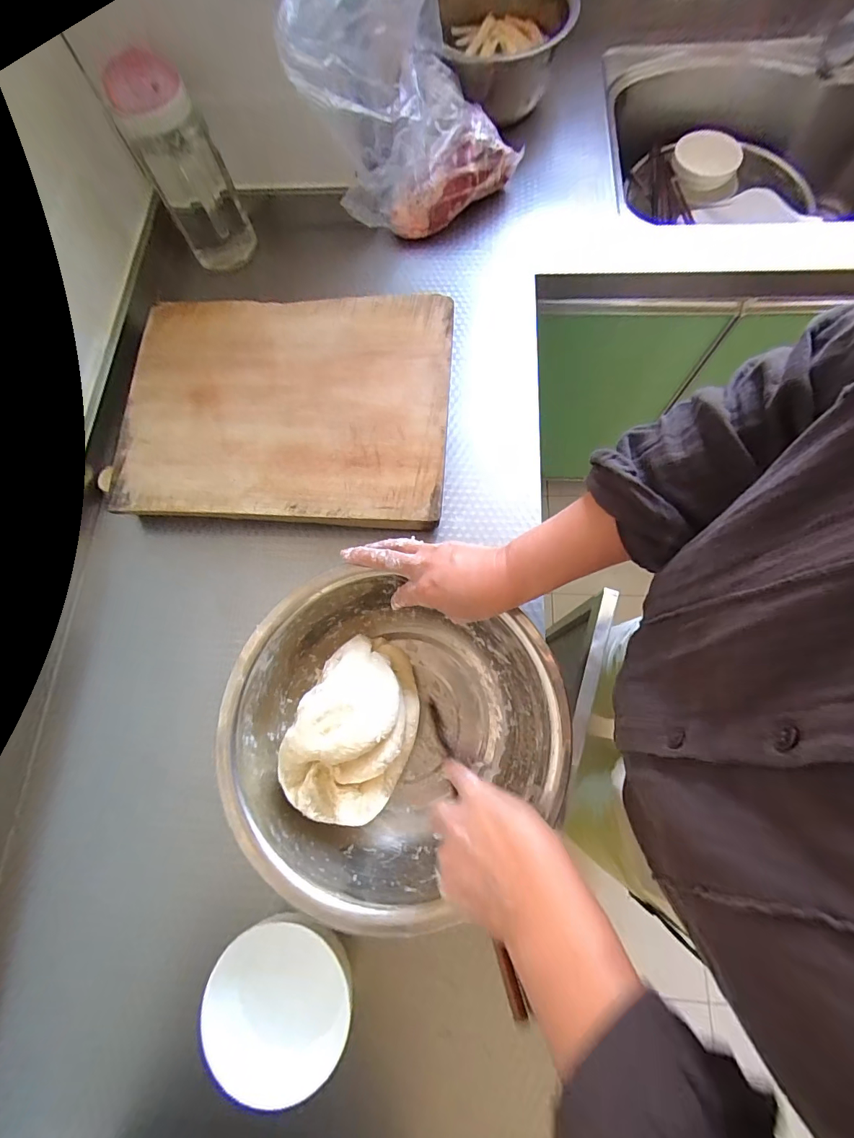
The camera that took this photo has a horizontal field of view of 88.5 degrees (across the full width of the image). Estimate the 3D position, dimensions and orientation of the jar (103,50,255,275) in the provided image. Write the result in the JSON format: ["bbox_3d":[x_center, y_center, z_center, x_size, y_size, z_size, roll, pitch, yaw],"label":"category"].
[{"bbox_3d":[-0.287,-0.473,0.545,0.088,0.186,0.086,-23,76,-4],"label":"jar"}]

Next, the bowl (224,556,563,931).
[{"bbox_3d":[-0.034,0.153,0.403,0.277,0.100,0.249,22,77,7],"label":"bowl"}]

